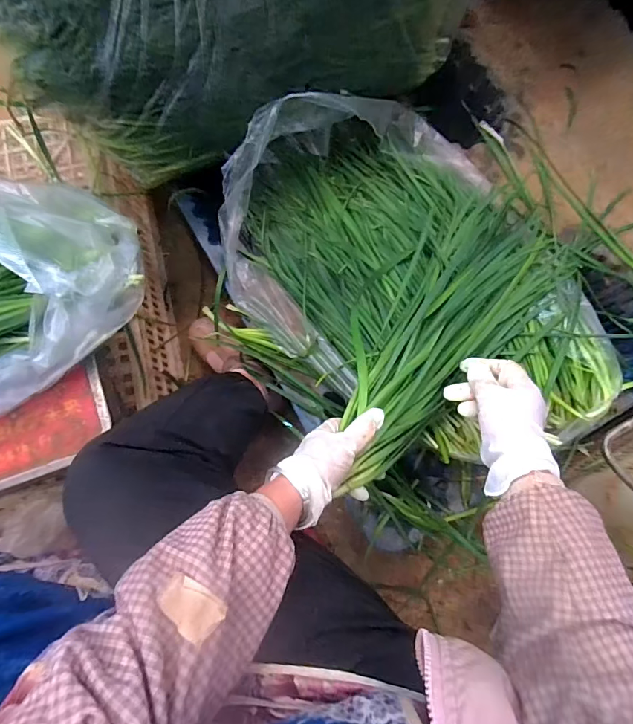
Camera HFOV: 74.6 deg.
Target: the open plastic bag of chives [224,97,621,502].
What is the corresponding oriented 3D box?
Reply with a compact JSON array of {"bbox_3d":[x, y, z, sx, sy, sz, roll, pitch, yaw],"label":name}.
[{"bbox_3d":[0.099,-0.128,0.556,0.399,0.179,0.520,-23,83,-4],"label":"open plastic bag of chives"}]

